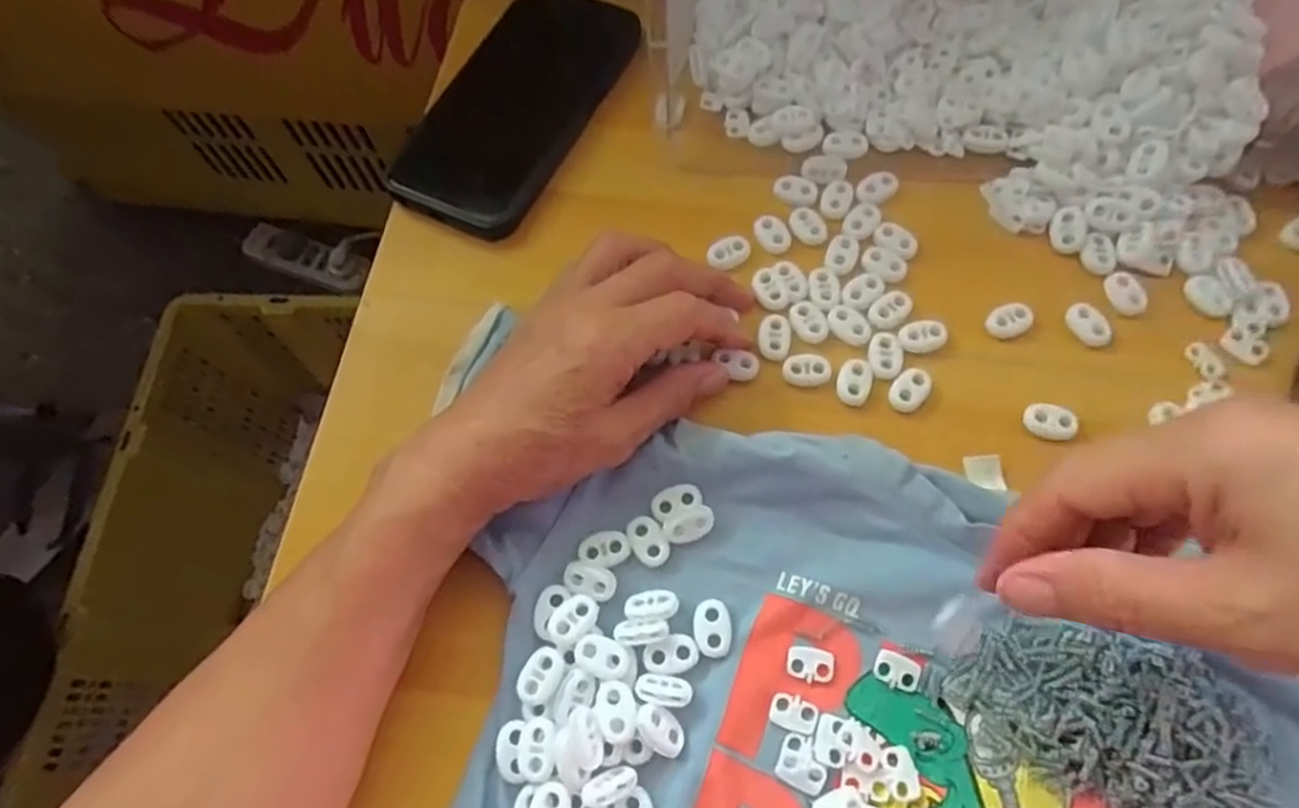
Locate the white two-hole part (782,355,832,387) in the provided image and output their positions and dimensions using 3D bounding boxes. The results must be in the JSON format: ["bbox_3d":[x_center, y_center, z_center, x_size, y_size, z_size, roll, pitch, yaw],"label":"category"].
[{"bbox_3d":[0.074,-0.017,0.339,0.022,0.004,0.015,-6,68,0],"label":"white two-hole part"}]

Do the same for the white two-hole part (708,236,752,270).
[{"bbox_3d":[0.041,-0.076,0.365,0.022,0.004,0.016,-27,69,-9],"label":"white two-hole part"}]

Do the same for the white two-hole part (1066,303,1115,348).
[{"bbox_3d":[0.205,-0.037,0.339,0.015,0.006,0.023,-25,69,-8],"label":"white two-hole part"}]

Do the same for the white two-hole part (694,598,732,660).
[{"bbox_3d":[0.026,0.093,0.300,0.015,0.004,0.023,-4,68,1],"label":"white two-hole part"}]

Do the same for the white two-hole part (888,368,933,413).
[{"bbox_3d":[0.120,-0.007,0.334,0.015,0.004,0.022,39,74,16],"label":"white two-hole part"}]

